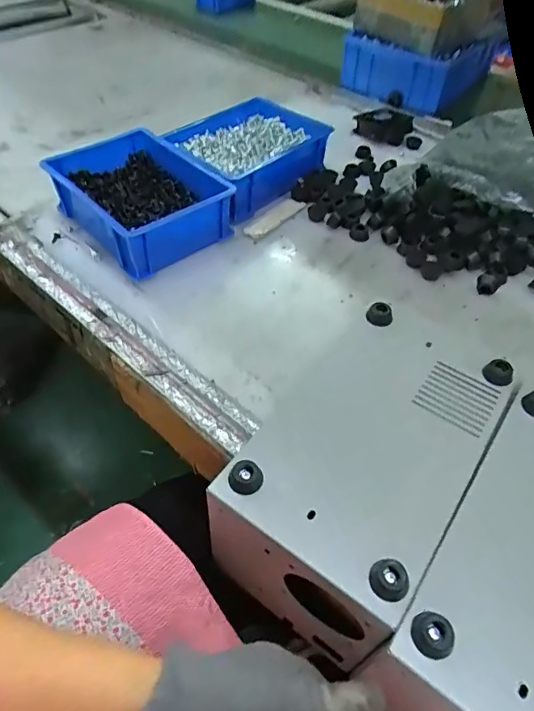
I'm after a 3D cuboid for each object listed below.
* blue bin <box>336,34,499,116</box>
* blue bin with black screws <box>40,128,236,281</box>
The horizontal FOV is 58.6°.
[{"bbox_3d":[0.276,-0.547,0.884,0.204,0.081,0.213,29,55,21],"label":"blue bin"},{"bbox_3d":[-0.152,-0.191,0.576,0.151,0.065,0.199,-35,59,-27],"label":"blue bin with black screws"}]

